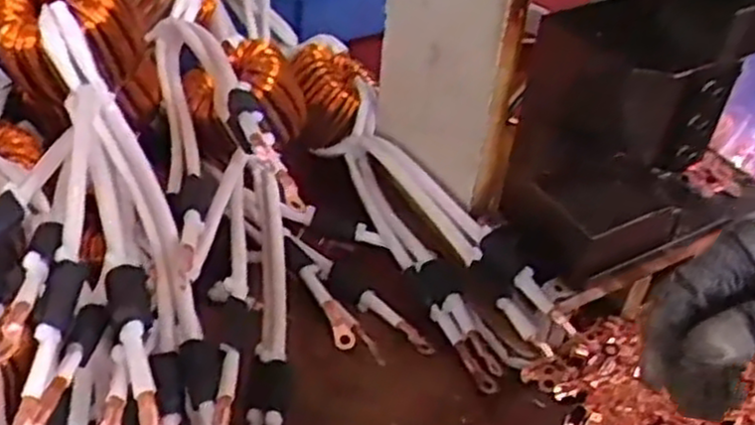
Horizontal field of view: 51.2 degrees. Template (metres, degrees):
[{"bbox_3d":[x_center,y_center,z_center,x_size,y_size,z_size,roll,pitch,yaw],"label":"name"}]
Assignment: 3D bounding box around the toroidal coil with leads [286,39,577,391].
[{"bbox_3d":[0.022,-0.012,0.543,0.074,0.080,0.279,-20,49,-25],"label":"toroidal coil with leads"}]

